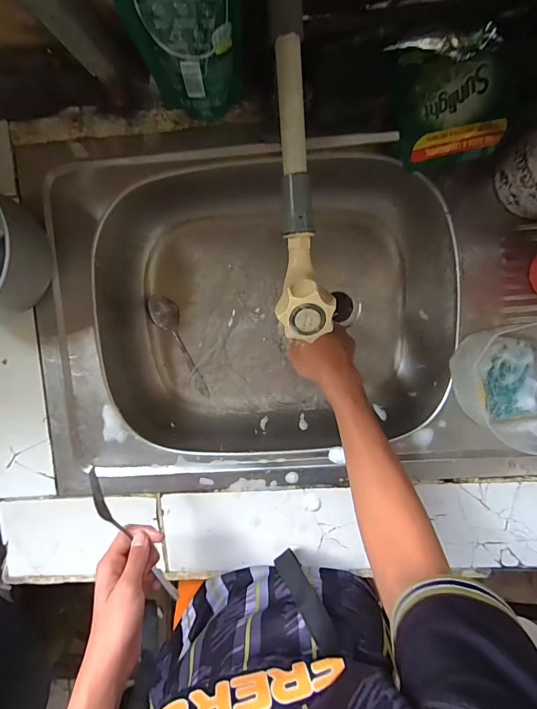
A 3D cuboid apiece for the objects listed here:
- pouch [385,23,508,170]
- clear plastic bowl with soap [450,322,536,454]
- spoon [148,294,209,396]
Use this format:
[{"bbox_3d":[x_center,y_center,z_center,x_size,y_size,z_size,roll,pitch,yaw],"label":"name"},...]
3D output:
[{"bbox_3d":[0.196,-0.281,0.394,0.110,0.038,0.138,-6,94,3],"label":"pouch"},{"bbox_3d":[0.304,0.037,0.420,0.137,0.067,0.135,0,94,3],"label":"clear plastic bowl with soap"},{"bbox_3d":[-0.143,-0.009,0.574,0.040,0.018,0.173,-19,95,4],"label":"spoon"}]

